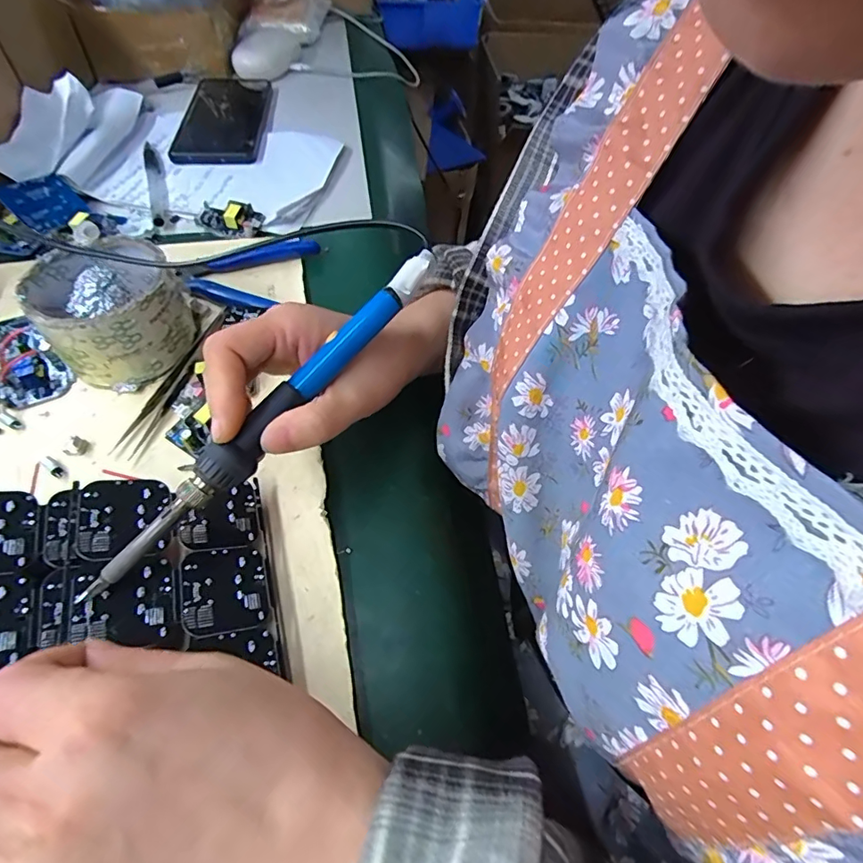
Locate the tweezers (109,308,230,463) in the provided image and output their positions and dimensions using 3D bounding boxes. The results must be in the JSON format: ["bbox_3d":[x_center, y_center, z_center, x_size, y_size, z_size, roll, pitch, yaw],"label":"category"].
[{"bbox_3d":[-0.163,-0.035,0.317,0.015,0.012,0.114,16,57,8],"label":"tweezers"}]

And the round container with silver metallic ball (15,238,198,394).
[{"bbox_3d":[-0.198,-0.077,0.317,0.078,0.055,0.078,1,56,-2],"label":"round container with silver metallic ball"}]

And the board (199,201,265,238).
[{"bbox_3d":[-0.168,-0.176,0.412,0.050,0.016,0.032,9,56,4],"label":"board"}]

